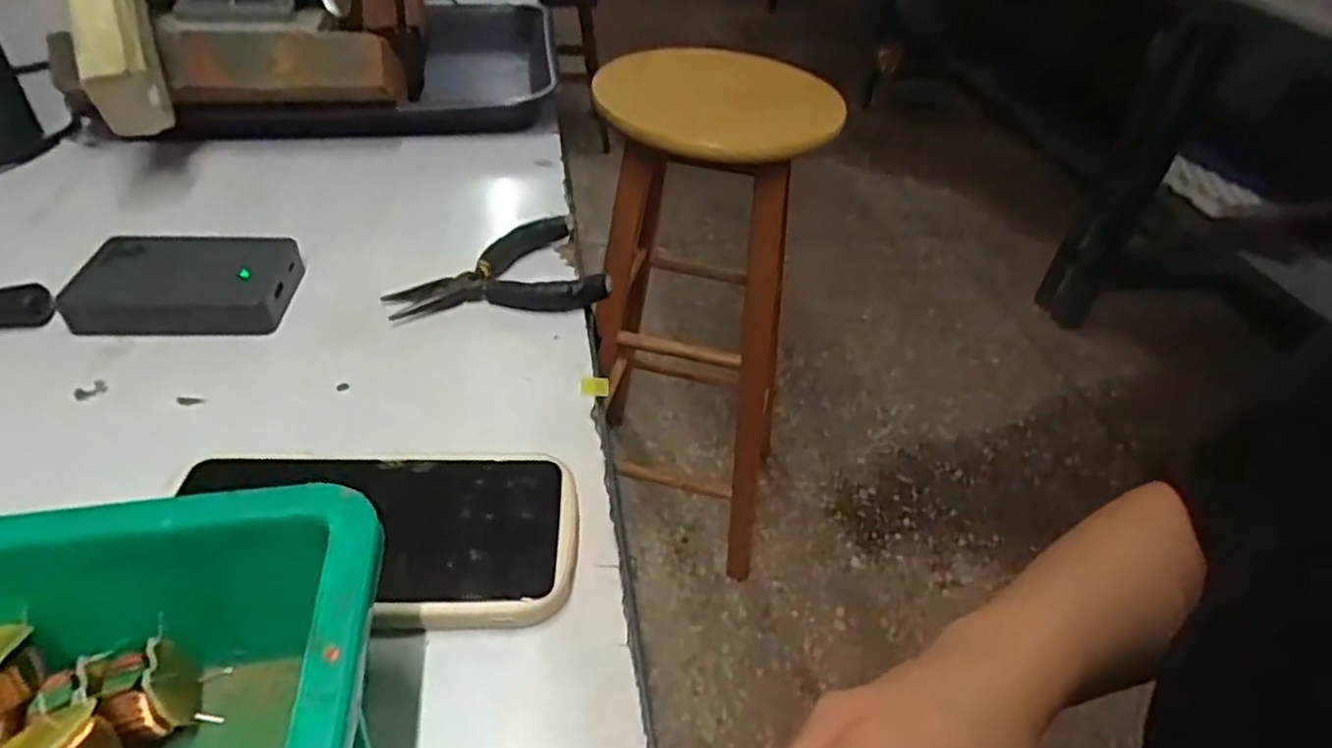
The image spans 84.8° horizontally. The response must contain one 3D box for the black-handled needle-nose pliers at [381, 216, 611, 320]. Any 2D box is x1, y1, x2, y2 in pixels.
[{"bbox_3d":[-0.103,-0.064,0.448,0.124,0.022,0.078,-5,42,-13],"label":"black-handled needle-nose pliers"}]

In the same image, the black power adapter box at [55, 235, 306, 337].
[{"bbox_3d":[-0.269,-0.050,0.412,0.114,0.024,0.073,3,41,-4],"label":"black power adapter box"}]

